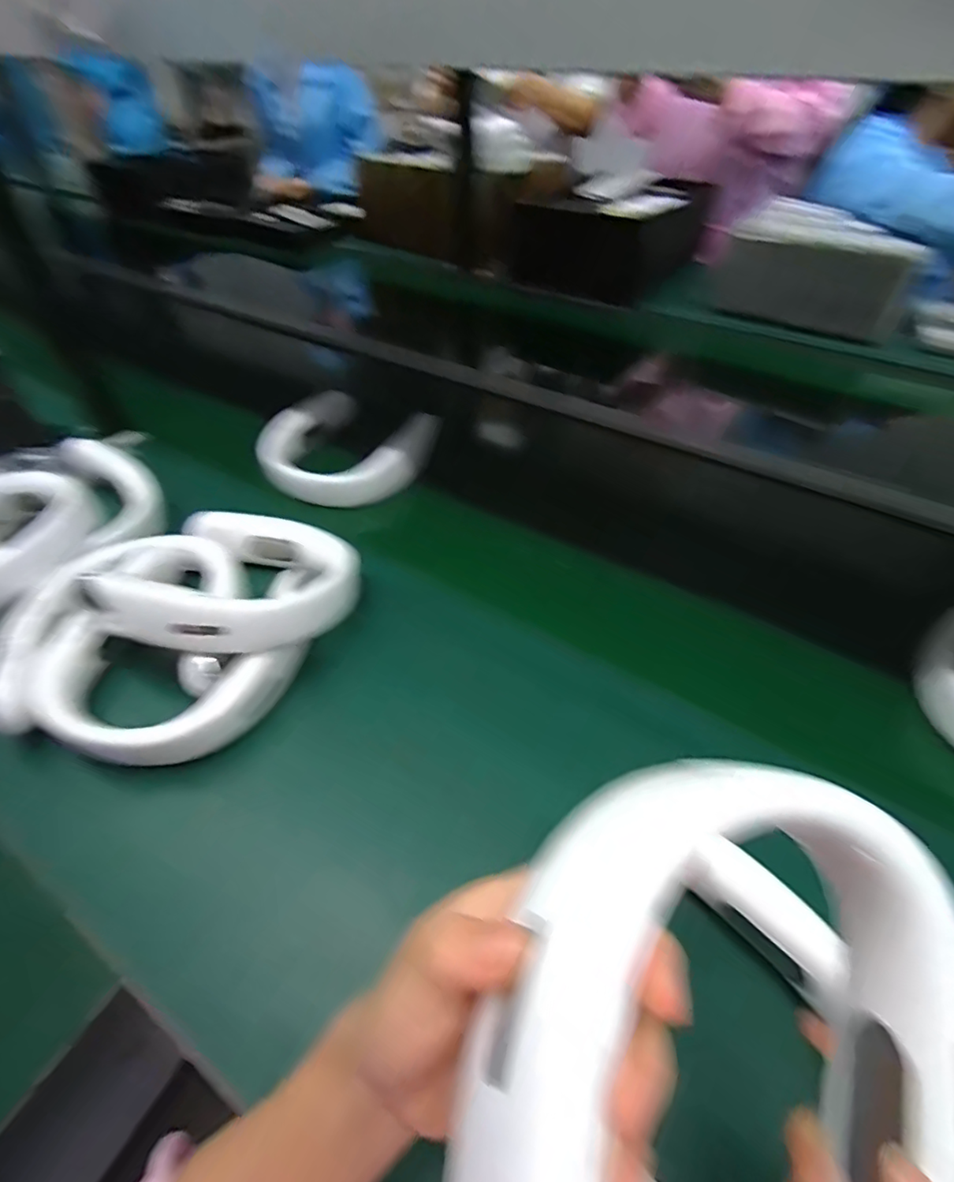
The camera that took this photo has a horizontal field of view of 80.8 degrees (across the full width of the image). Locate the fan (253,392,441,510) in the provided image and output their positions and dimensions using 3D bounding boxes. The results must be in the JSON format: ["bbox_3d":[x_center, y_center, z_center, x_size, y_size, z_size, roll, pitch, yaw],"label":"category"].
[{"bbox_3d":[-0.173,-0.191,0.740,0.196,0.057,0.220,19,51,19],"label":"fan"}]

